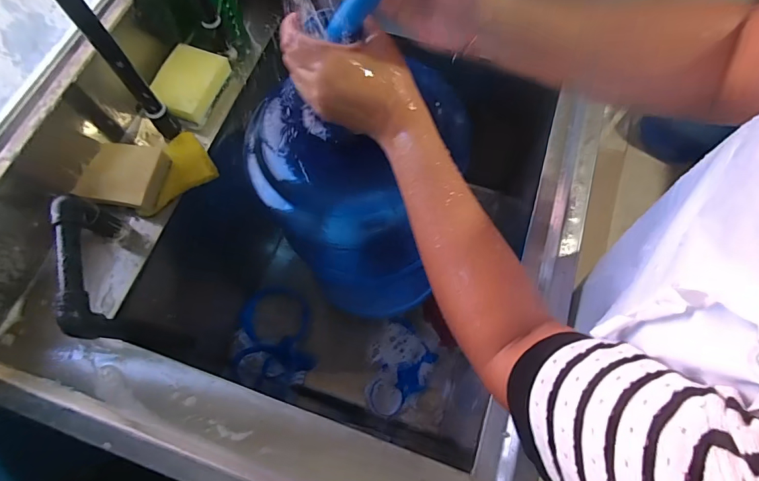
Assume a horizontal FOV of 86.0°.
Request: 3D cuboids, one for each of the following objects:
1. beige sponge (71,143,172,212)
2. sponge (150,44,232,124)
[{"bbox_3d":[-0.319,-0.081,0.499,0.104,0.028,0.072,11,69,7],"label":"beige sponge"},{"bbox_3d":[-0.255,-0.215,0.553,0.072,0.035,0.108,11,69,7],"label":"sponge"}]

